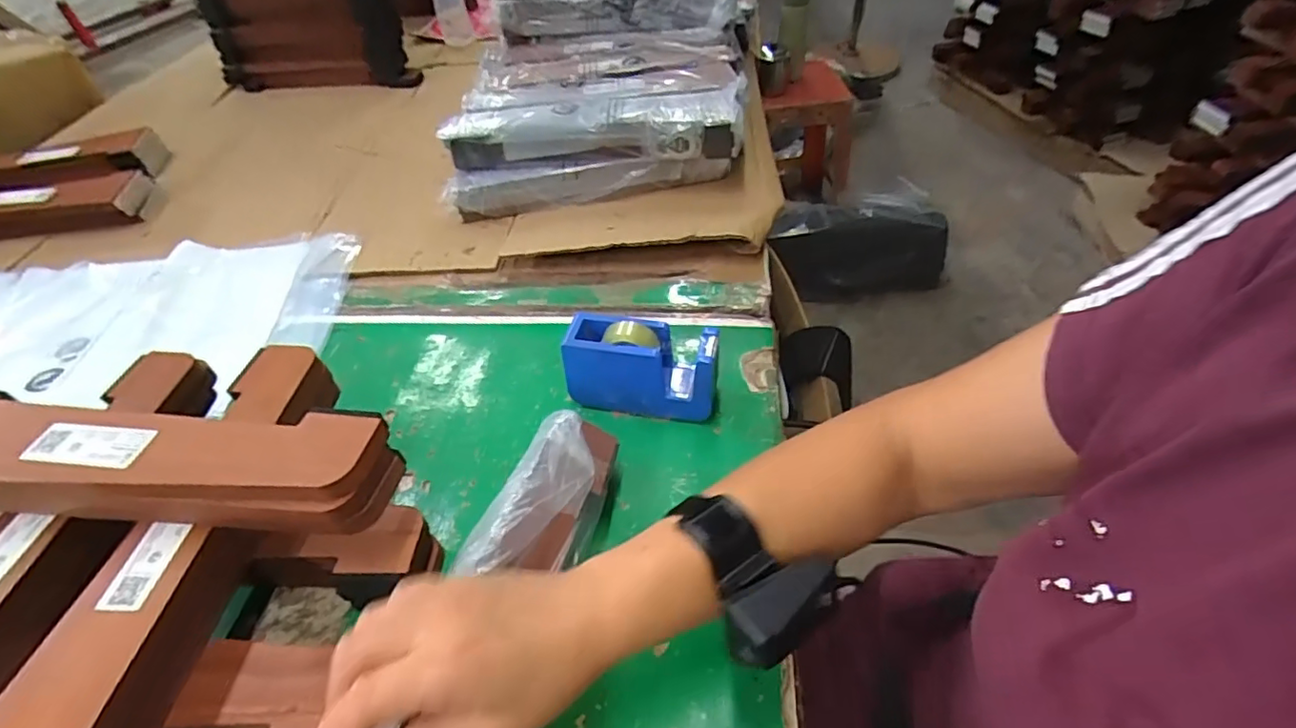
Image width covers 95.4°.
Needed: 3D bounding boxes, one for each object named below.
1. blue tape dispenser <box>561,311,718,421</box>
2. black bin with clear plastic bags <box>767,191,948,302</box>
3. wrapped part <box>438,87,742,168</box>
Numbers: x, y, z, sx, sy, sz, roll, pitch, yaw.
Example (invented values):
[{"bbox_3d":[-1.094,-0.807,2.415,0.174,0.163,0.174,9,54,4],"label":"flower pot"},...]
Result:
[{"bbox_3d":[-0.005,0.003,0.515,0.126,0.083,0.045,6,47,10],"label":"blue tape dispenser"},{"bbox_3d":[0.549,-0.298,1.556,0.475,0.208,0.158,-4,46,0],"label":"black bin with clear plastic bags"},{"bbox_3d":[-0.069,-0.290,0.733,0.358,0.053,0.080,-4,46,1],"label":"wrapped part"}]

